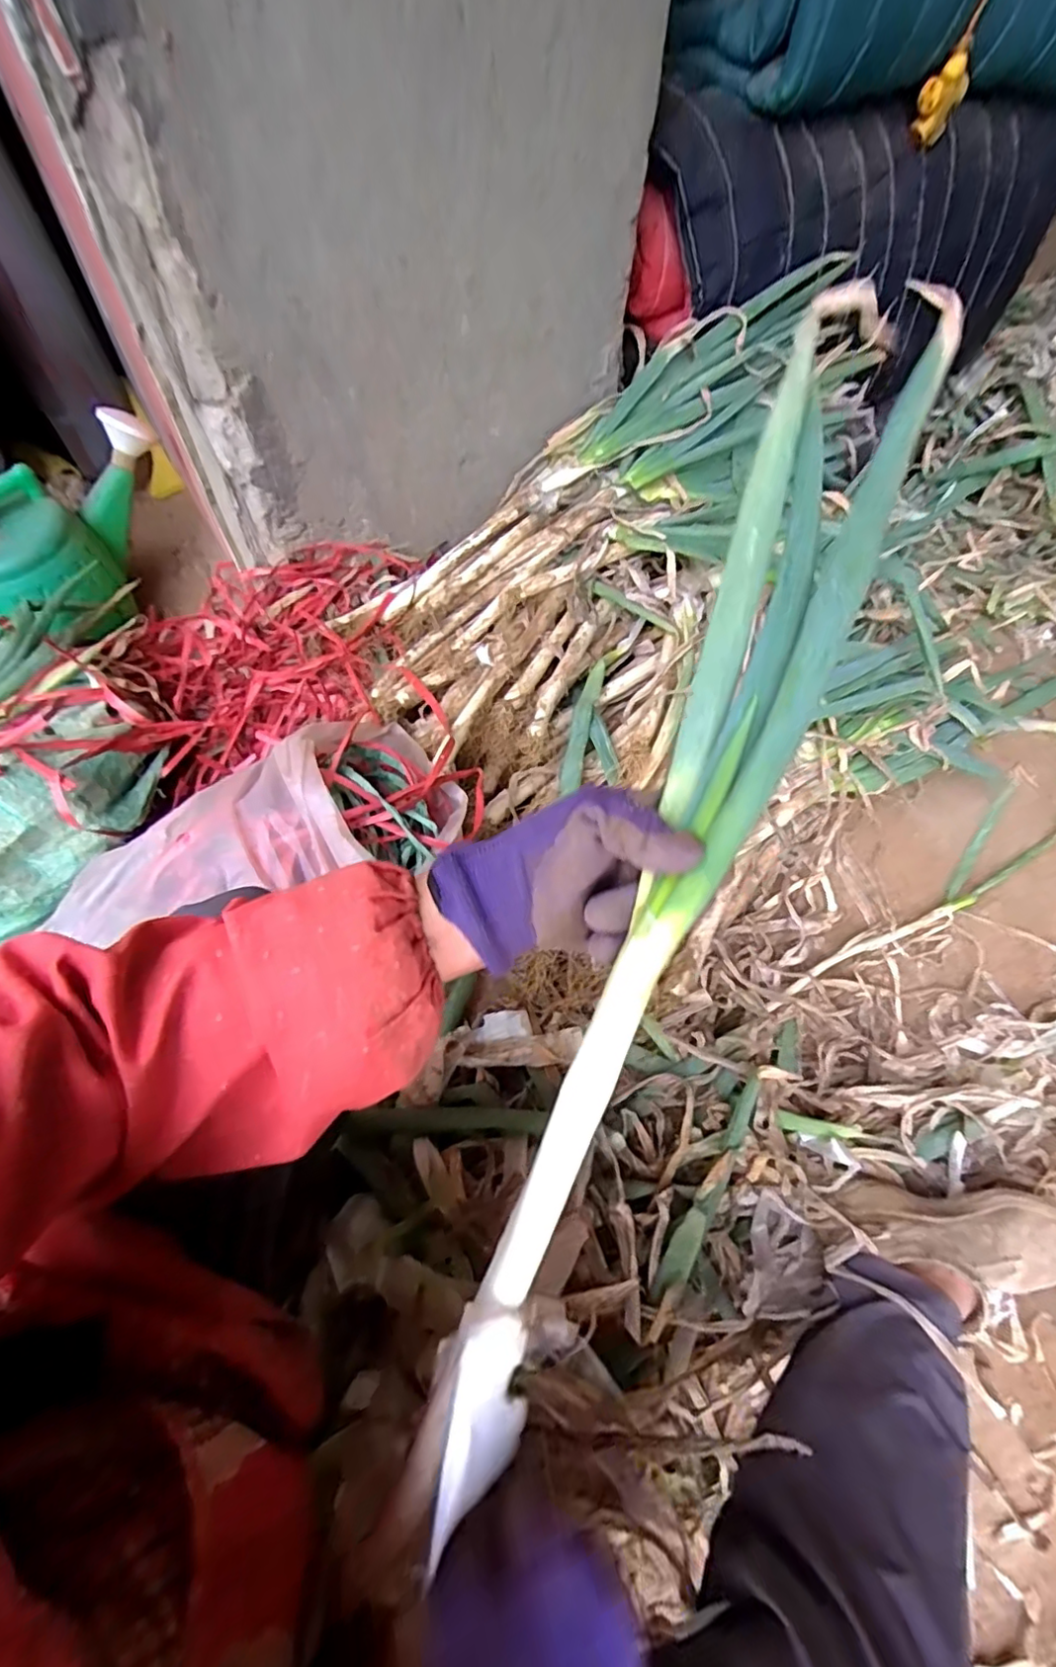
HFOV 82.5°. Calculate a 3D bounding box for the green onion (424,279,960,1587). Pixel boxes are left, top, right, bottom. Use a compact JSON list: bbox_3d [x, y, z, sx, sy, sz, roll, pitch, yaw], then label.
[{"bbox_3d":[0.065,0.019,0.275,0.061,0.031,0.565,21,89,11],"label":"green onion"}]

